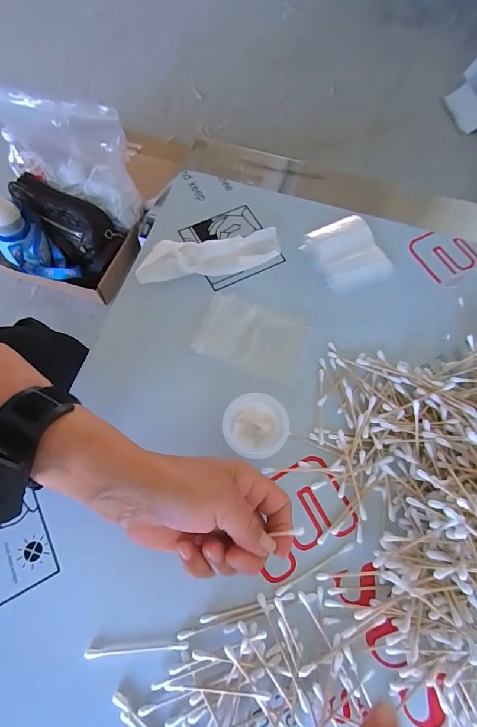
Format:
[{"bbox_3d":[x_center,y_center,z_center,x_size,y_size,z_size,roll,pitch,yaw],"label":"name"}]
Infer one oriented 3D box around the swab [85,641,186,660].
[{"bbox_3d":[-0.073,0.207,0.250,0.073,0.004,0.005,-2,68,-3],"label":"swab"}]

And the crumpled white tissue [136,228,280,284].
[{"bbox_3d":[-0.031,-0.113,0.370,0.146,0.024,0.046,-8,69,-5],"label":"crumpled white tissue"}]

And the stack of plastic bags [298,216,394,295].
[{"bbox_3d":[0.122,-0.121,0.389,0.081,0.015,0.084,-26,71,-12],"label":"stack of plastic bags"}]

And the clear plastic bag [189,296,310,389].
[{"bbox_3d":[0.014,-0.027,0.346,0.106,0.004,0.072,22,69,7],"label":"clear plastic bag"}]

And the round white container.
[{"bbox_3d":[0.014,0.056,0.303,0.053,0.027,0.051,1,68,-2],"label":"round white container"}]

